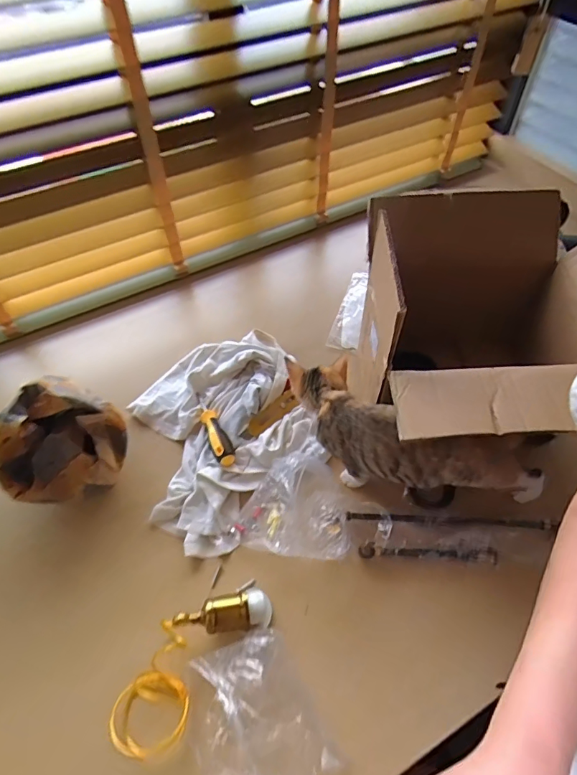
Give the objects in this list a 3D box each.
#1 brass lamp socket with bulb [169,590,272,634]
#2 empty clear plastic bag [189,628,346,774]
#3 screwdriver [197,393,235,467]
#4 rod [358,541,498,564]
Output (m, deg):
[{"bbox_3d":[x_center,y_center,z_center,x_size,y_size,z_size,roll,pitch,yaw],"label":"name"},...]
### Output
[{"bbox_3d":[-0.081,0.292,0.597,0.116,0.044,0.042,-10,55,-6],"label":"brass lamp socket with bulb"},{"bbox_3d":[-0.040,0.375,0.529,0.133,0.046,0.157,-24,58,-15],"label":"empty clear plastic bag"},{"bbox_3d":[-0.121,0.059,0.750,0.031,0.024,0.148,-21,57,-14],"label":"screwdriver"},{"bbox_3d":[0.194,0.230,0.651,0.185,0.023,0.018,2,55,2],"label":"rod"}]

